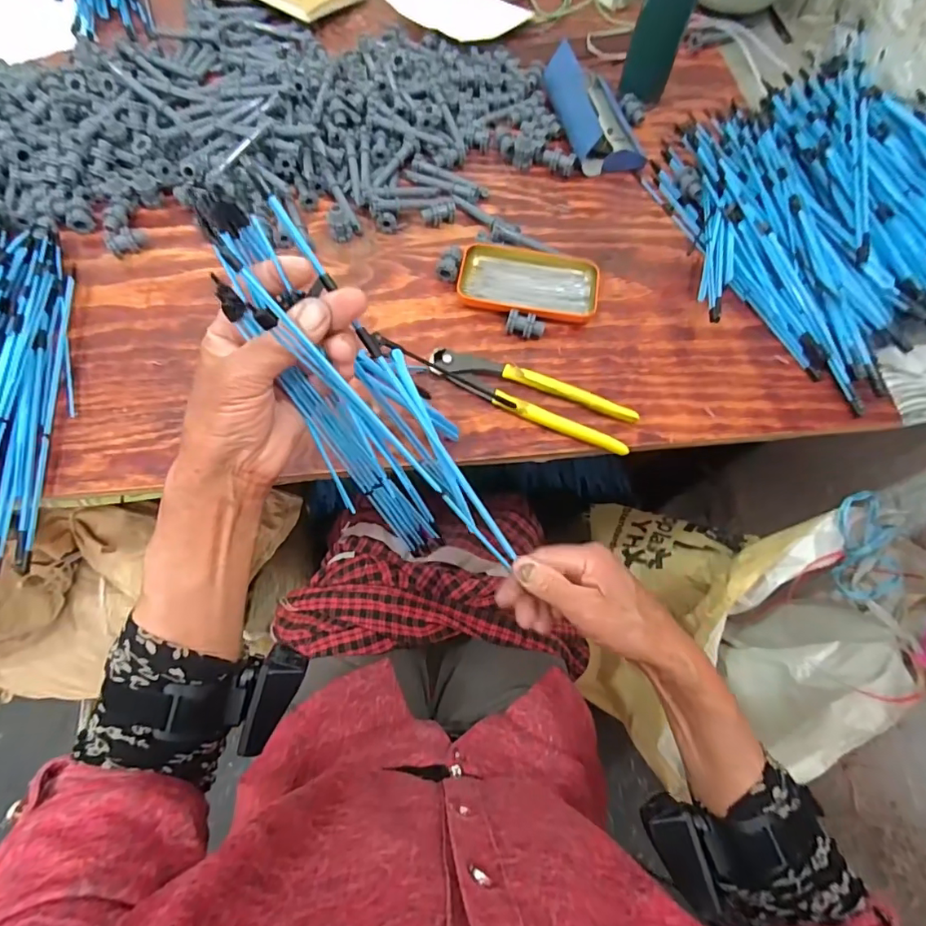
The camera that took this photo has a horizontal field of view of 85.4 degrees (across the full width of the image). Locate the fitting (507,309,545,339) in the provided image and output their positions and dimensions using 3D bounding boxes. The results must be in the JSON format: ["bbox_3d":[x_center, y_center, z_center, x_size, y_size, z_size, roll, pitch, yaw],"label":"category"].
[{"bbox_3d":[0.064,-0.138,0.507,0.038,0.021,0.017,12,67,3],"label":"fitting"}]

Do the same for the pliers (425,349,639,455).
[{"bbox_3d":[0.064,-0.064,0.479,0.199,0.014,0.049,20,68,6],"label":"pliers"}]

